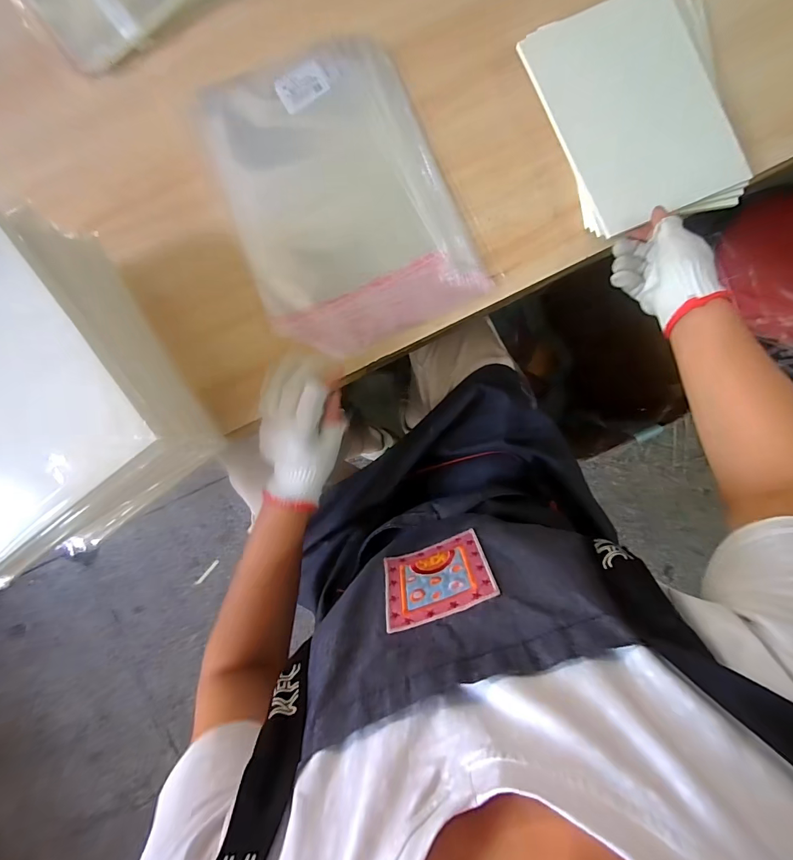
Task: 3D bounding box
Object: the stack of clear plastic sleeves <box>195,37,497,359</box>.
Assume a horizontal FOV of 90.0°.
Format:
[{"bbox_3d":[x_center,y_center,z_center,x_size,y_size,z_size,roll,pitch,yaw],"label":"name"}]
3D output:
[{"bbox_3d":[-0.074,-0.290,0.488,0.261,0.015,0.372,-25,89,0],"label":"stack of clear plastic sleeves"}]

